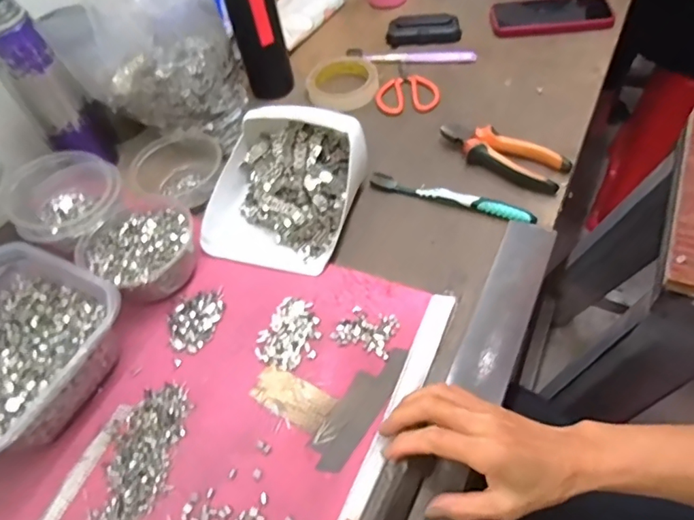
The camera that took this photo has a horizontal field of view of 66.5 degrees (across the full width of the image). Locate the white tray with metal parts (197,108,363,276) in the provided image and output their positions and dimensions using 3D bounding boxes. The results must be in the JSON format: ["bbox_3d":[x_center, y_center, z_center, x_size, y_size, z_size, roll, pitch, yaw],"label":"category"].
[{"bbox_3d":[-0.071,-0.085,0.570,0.162,0.071,0.169,14,58,14],"label":"white tray with metal parts"}]

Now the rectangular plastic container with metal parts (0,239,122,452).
[{"bbox_3d":[-0.306,0.080,0.474,0.175,0.057,0.173,18,58,21],"label":"rectangular plastic container with metal parts"}]

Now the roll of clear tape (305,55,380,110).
[{"bbox_3d":[-0.004,-0.245,0.733,0.095,0.030,0.100,-4,52,6],"label":"roll of clear tape"}]

